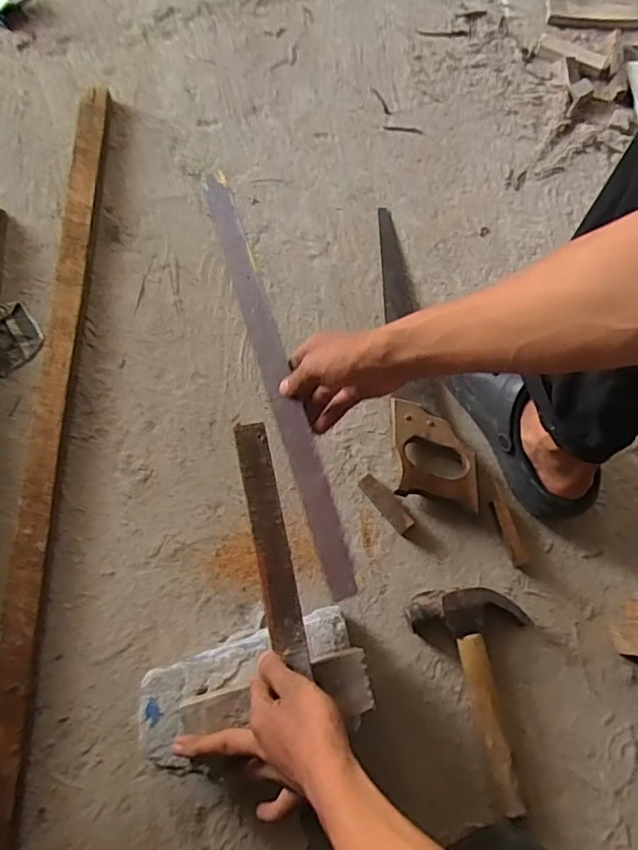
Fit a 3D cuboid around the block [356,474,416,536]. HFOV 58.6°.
[{"bbox_3d":[0.078,0.091,0.662,0.021,0.014,0.077,-39,77,-12],"label":"block"}]

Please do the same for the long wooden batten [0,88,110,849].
[{"bbox_3d":[-0.327,-0.007,0.682,0.049,0.033,0.969,0,72,-1],"label":"long wooden batten"}]

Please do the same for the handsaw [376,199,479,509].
[{"bbox_3d":[0.132,-0.103,0.719,0.093,0.033,0.411,0,72,-1],"label":"handsaw"}]

